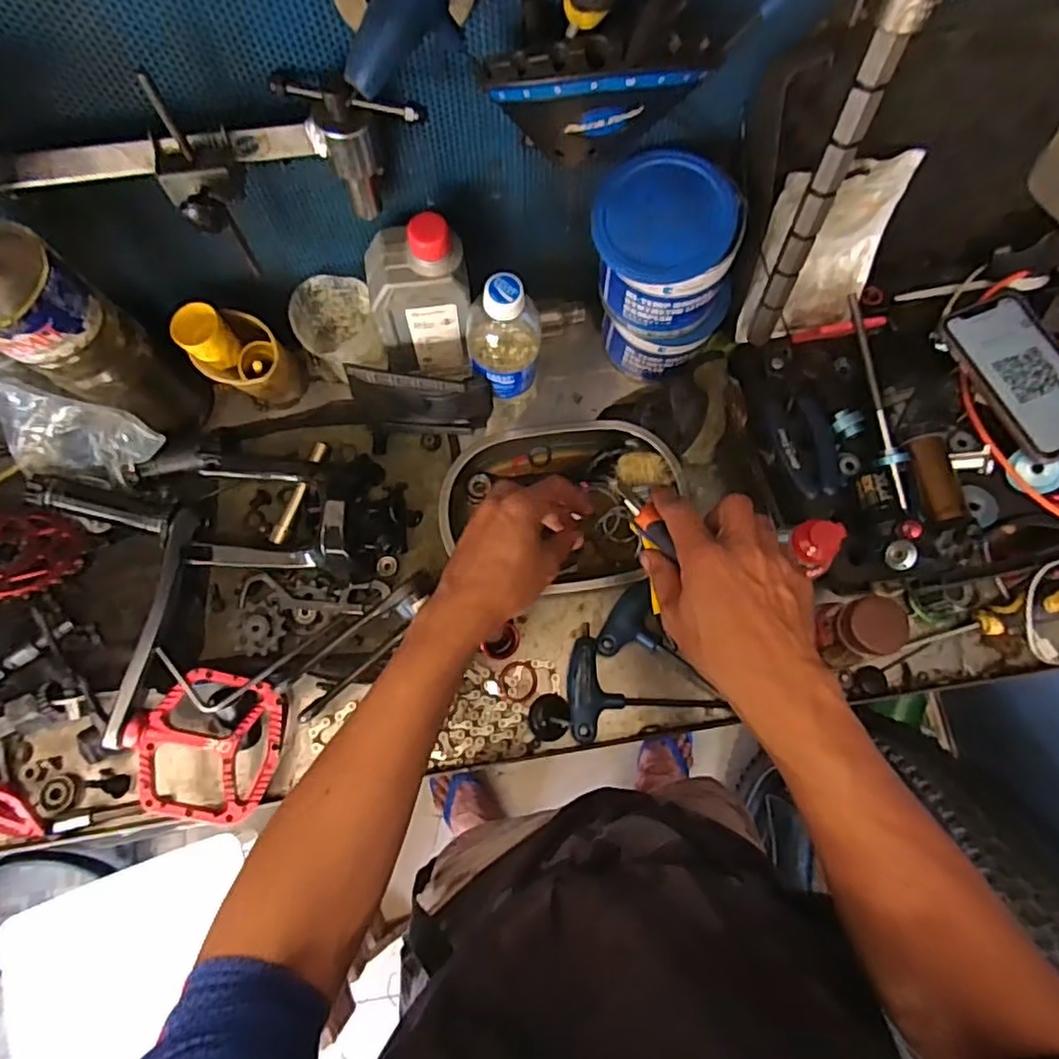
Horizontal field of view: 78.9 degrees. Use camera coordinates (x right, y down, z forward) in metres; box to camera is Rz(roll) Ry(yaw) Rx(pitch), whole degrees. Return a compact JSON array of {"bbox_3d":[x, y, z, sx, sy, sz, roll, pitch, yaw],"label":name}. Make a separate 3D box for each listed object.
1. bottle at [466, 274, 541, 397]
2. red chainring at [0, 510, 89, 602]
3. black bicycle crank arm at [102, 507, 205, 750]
[{"bbox_3d":[-0.023,-0.158,0.557,0.061,0.167,0.060,-3,76,-1],"label":"bottle"},{"bbox_3d":[-0.459,0.023,0.556,0.125,0.015,0.103,12,43,0],"label":"red chainring"},{"bbox_3d":[-0.307,0.073,0.526,0.024,0.033,0.199,4,76,0],"label":"black bicycle crank arm"}]

